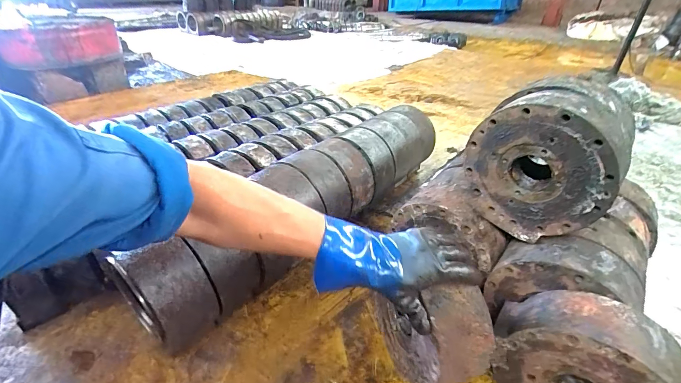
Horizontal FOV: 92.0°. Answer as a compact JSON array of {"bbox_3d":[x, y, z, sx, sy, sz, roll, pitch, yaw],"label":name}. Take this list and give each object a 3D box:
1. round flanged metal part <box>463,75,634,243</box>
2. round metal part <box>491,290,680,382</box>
[{"bbox_3d":[0.347,-0.055,0.554,0.152,0.226,0.204,-26,42,-34],"label":"round flanged metal part"},{"bbox_3d":[0.365,0.266,0.507,0.235,0.222,0.097,26,41,32],"label":"round metal part"}]

